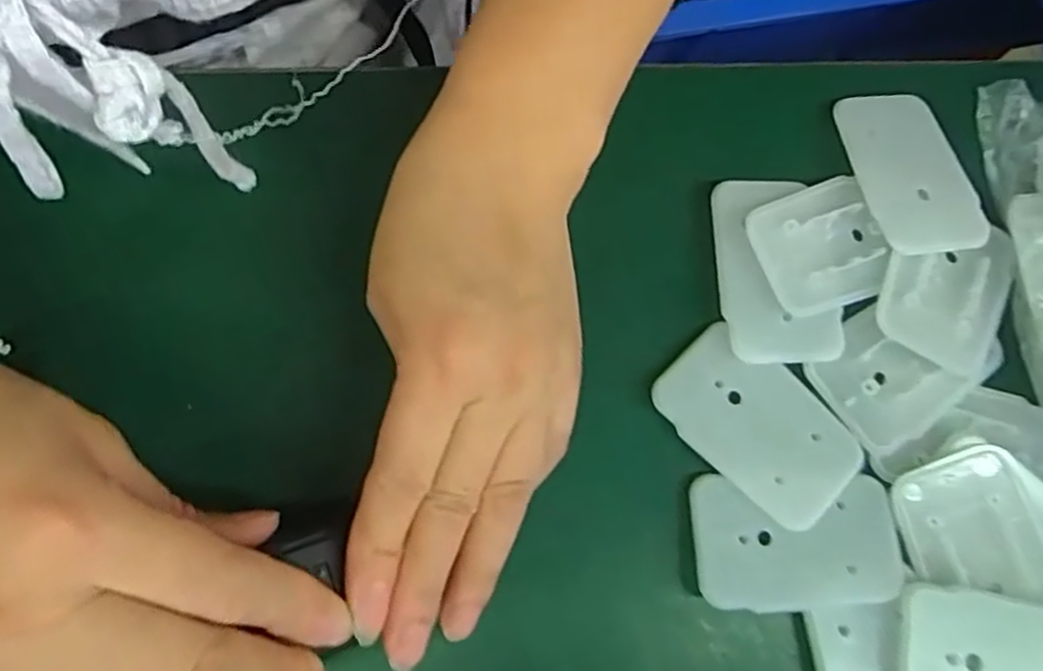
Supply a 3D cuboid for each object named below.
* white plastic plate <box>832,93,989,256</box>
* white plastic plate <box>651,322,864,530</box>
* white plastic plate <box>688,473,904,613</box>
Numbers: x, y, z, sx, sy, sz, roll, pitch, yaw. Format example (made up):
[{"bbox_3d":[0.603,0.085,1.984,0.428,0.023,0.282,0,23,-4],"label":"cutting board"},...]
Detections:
[{"bbox_3d":[0.143,-0.061,0.275,0.041,0.009,0.067,-12,81,-8],"label":"white plastic plate"},{"bbox_3d":[0.080,0.030,0.250,0.067,0.004,0.042,45,79,3],"label":"white plastic plate"},{"bbox_3d":[0.090,0.068,0.244,0.067,0.006,0.041,2,79,-5],"label":"white plastic plate"}]

